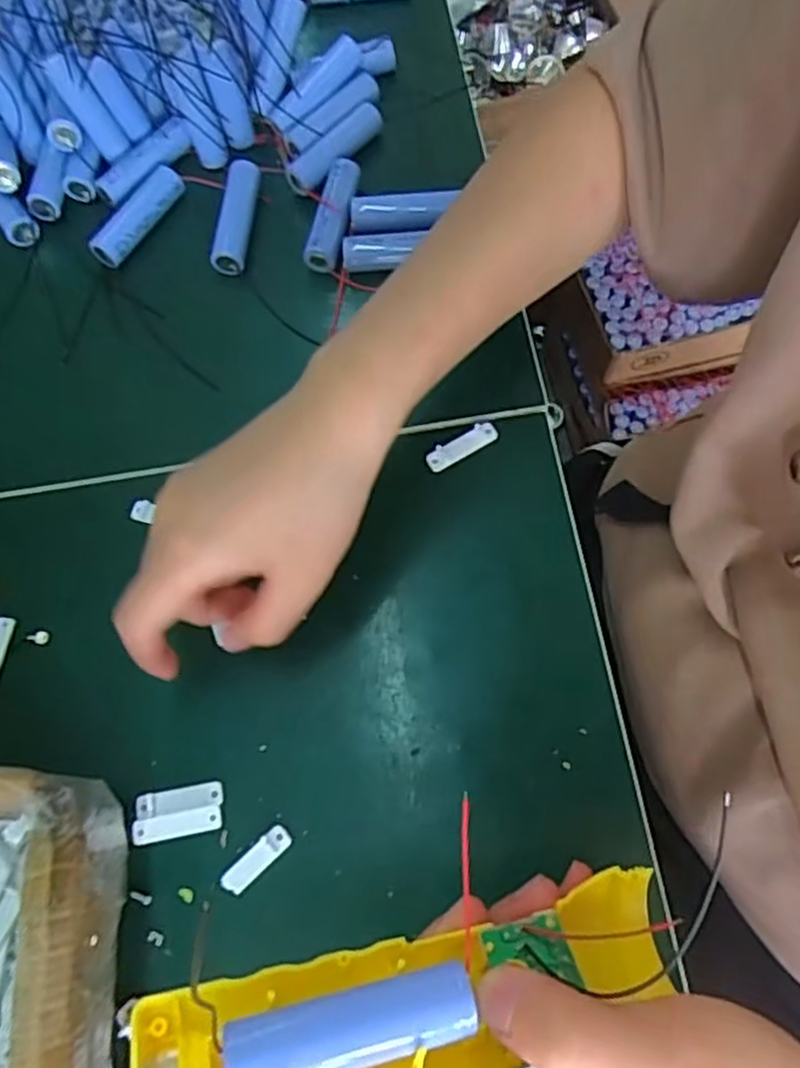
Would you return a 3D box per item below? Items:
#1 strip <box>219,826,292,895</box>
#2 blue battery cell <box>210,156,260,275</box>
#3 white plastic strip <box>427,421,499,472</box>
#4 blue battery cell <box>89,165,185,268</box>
[{"bbox_3d":[-0.060,0.135,0.299,0.032,0.004,0.011,-42,72,-11],"label":"strip"},{"bbox_3d":[-0.093,-0.178,0.408,0.020,0.017,0.068,2,70,5],"label":"blue battery cell"},{"bbox_3d":[0.031,-0.043,0.357,0.037,0.007,0.011,-31,70,-7],"label":"white plastic strip"},{"bbox_3d":[-0.148,-0.181,0.411,0.019,0.014,0.065,33,75,15],"label":"blue battery cell"}]

